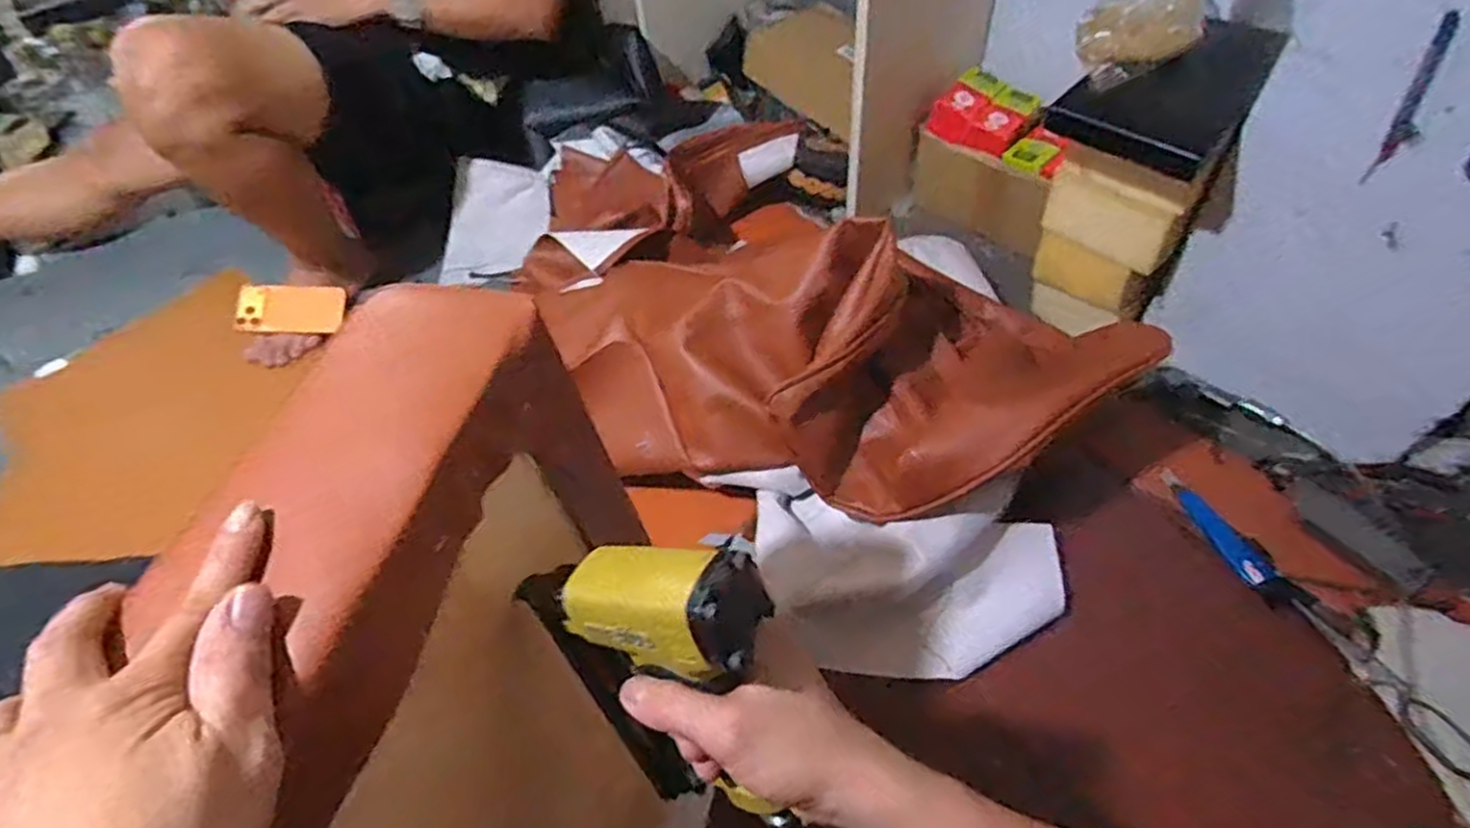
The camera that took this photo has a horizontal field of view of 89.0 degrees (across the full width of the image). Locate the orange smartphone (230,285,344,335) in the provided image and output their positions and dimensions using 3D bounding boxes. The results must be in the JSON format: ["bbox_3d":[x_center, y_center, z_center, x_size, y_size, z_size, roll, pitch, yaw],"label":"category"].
[{"bbox_3d":[-0.686,-0.161,1.153,0.153,0.013,0.077,-1,83,-12],"label":"orange smartphone"}]

